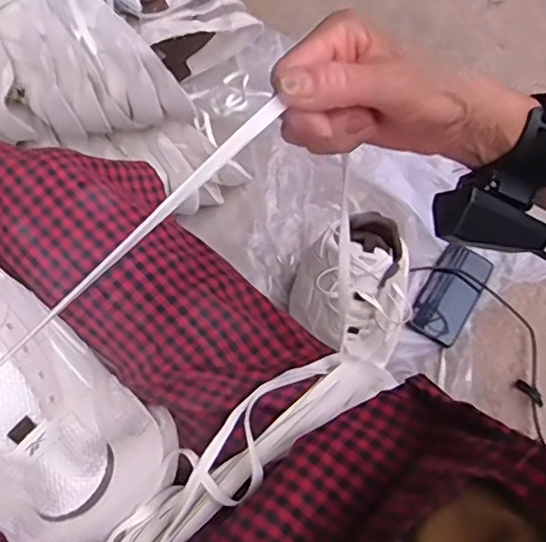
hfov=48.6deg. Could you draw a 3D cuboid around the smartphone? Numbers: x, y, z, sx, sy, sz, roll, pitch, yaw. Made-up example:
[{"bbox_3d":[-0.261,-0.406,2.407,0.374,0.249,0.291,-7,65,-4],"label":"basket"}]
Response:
[{"bbox_3d":[0.262,0.033,0.888,0.072,0.004,0.150,32,75,4],"label":"smartphone"}]

